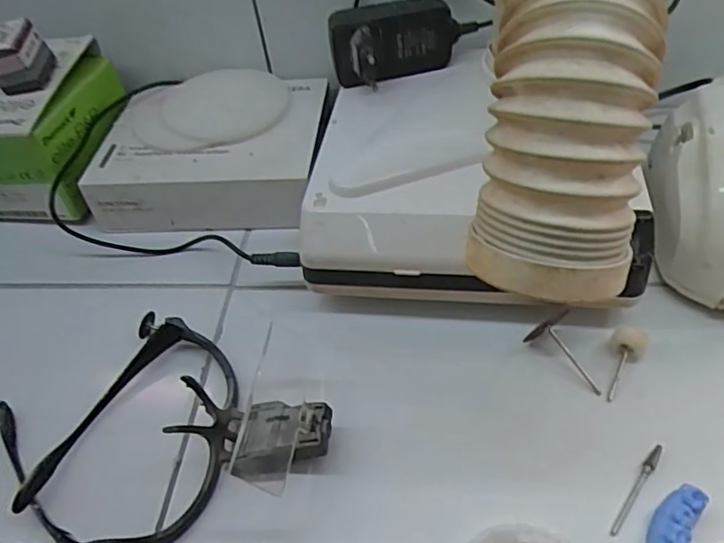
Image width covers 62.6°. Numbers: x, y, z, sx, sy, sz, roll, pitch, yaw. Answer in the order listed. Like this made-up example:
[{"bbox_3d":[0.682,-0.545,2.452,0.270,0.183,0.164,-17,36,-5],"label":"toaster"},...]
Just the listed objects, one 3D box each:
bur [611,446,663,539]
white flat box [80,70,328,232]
[{"bbox_3d":[0.129,0.102,0.280,0.005,0.004,0.051,30,57,30],"label":"bur"},{"bbox_3d":[-0.110,-0.091,0.454,0.162,0.062,0.140,2,47,9],"label":"white flat box"}]

